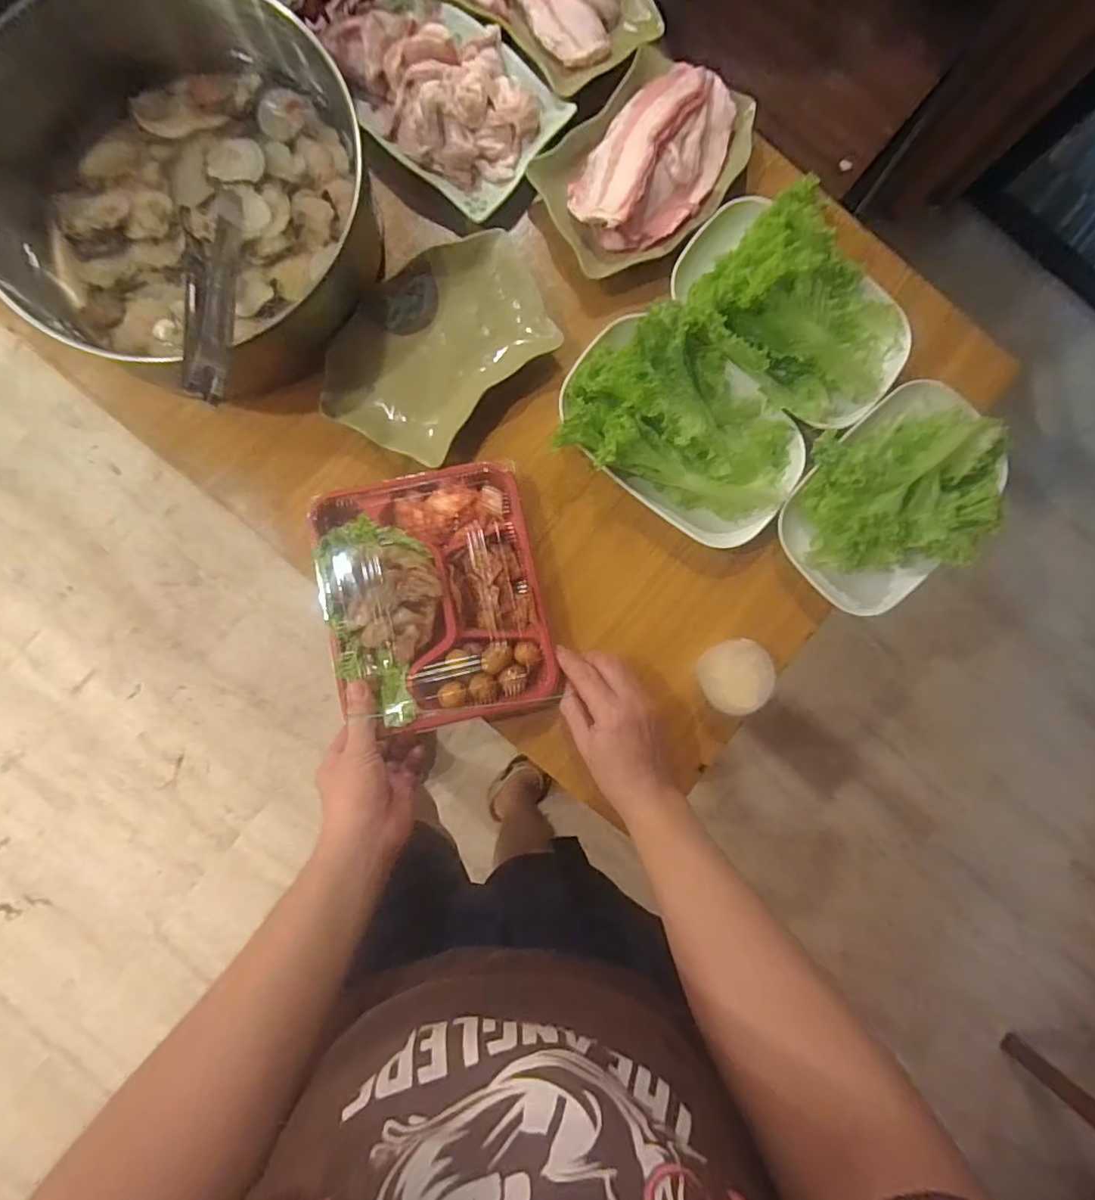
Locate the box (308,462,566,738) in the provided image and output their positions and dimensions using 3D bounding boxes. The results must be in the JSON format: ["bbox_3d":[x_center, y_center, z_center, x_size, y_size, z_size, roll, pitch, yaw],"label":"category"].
[{"bbox_3d":[-0.101,0.000,0.508,0.186,0.045,0.220,-12,96,-1],"label":"box"}]

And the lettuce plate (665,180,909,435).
[{"bbox_3d":[0.222,-0.256,0.494,0.217,0.066,0.148,33,87,-1],"label":"lettuce plate"}]

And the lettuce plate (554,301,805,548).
[{"bbox_3d":[0.124,-0.152,0.505,0.219,0.045,0.145,32,87,-1],"label":"lettuce plate"}]

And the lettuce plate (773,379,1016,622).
[{"bbox_3d":[0.318,-0.092,0.511,0.203,0.065,0.159,-37,90,-3],"label":"lettuce plate"}]

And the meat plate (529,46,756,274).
[{"bbox_3d":[0.090,-0.396,0.511,0.142,0.040,0.200,45,87,0],"label":"meat plate"}]

